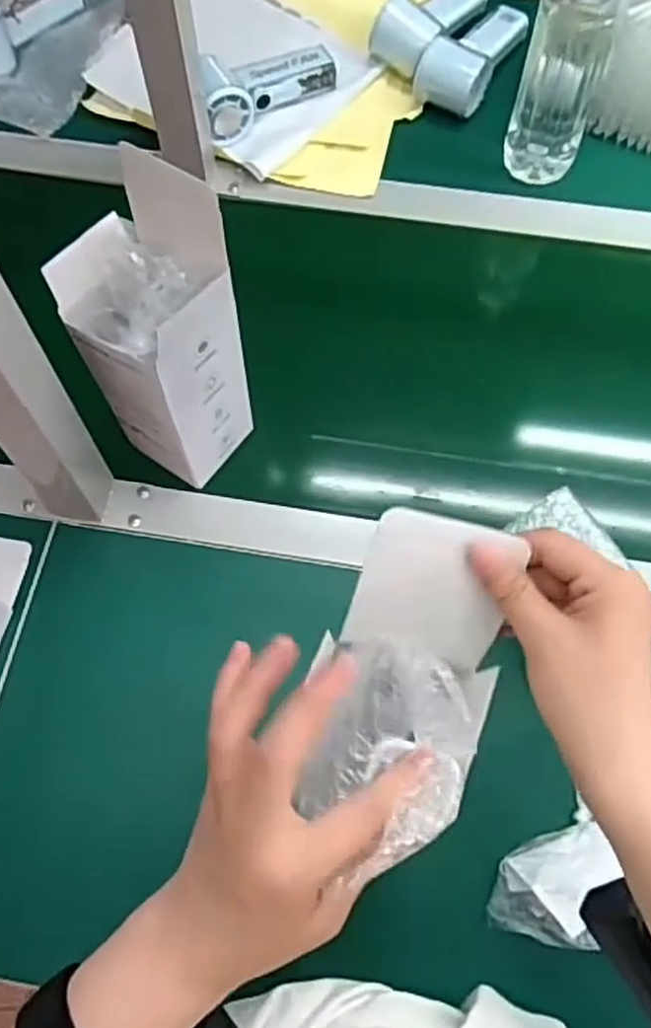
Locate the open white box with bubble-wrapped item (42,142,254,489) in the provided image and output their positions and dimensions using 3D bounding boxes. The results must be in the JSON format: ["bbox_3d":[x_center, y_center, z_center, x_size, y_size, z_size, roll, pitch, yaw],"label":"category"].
[{"bbox_3d":[-0.111,-0.116,0.511,0.084,0.223,0.079,36,72,14],"label":"open white box with bubble-wrapped item"}]

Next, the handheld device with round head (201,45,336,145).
[{"bbox_3d":[-0.061,-0.410,0.726,0.146,0.047,0.063,-39,72,-15],"label":"handheld device with round head"}]

